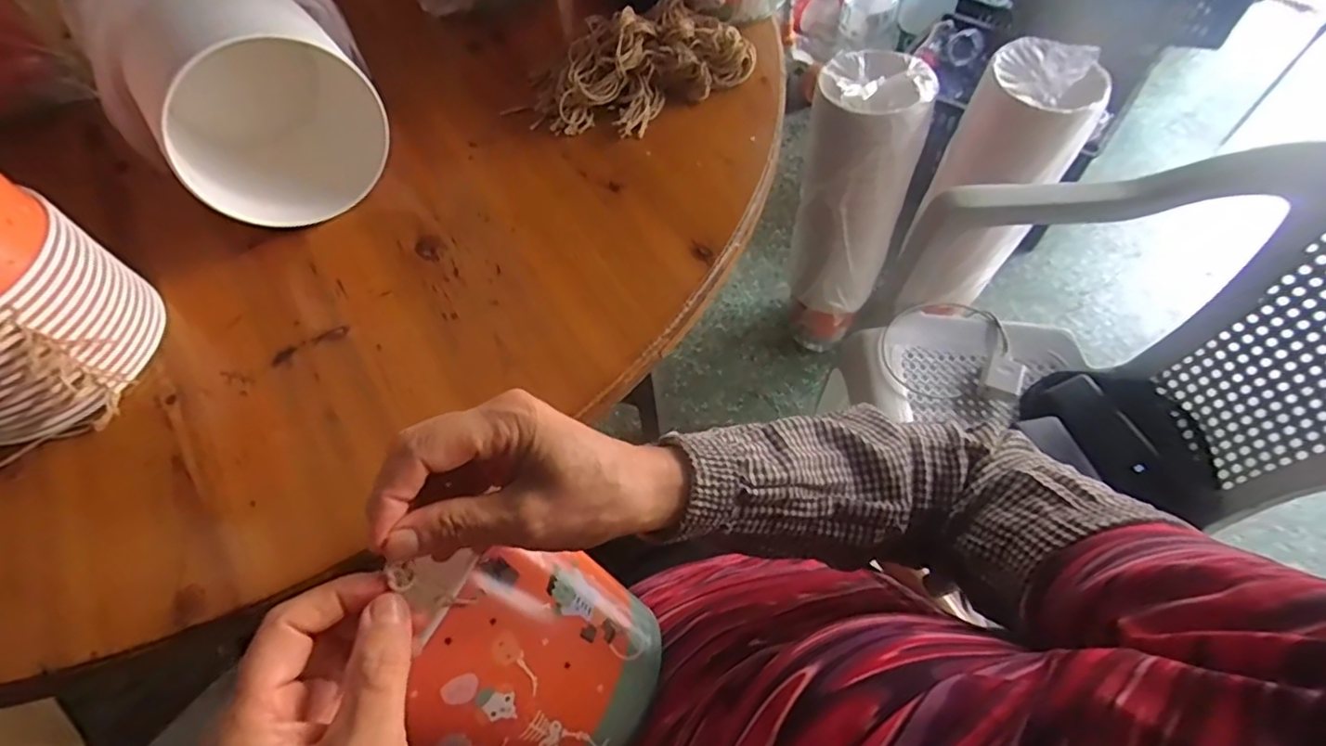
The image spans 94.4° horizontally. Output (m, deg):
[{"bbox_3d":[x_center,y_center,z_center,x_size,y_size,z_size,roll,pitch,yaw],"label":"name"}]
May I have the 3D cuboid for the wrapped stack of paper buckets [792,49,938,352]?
[{"bbox_3d":[0.335,-0.275,1.152,0.179,0.591,0.151,18,61,13],"label":"wrapped stack of paper buckets"}]

